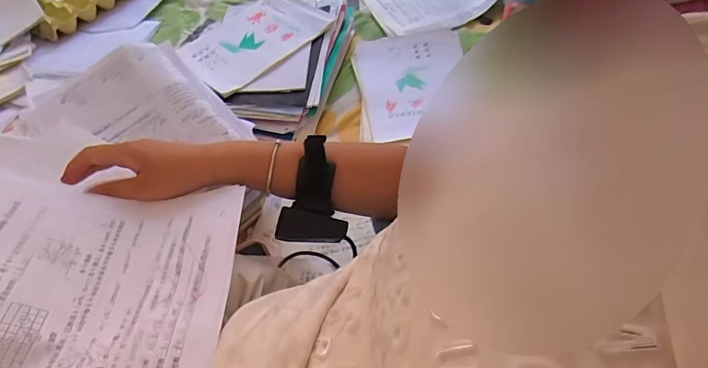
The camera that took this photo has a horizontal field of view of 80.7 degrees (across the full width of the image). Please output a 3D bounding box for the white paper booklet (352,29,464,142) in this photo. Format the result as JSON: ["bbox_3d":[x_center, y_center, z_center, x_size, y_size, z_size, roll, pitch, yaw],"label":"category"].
[{"bbox_3d":[0.102,-0.184,0.715,0.192,0.023,0.249,-3,49,0],"label":"white paper booklet"}]

